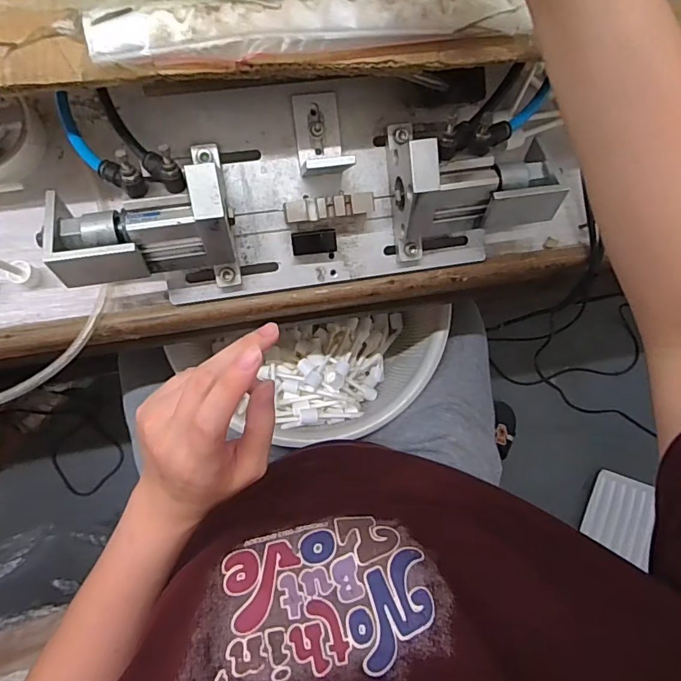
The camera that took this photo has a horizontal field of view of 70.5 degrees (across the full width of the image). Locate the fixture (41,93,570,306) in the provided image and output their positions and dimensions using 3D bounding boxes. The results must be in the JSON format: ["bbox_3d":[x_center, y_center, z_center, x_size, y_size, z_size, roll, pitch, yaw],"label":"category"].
[{"bbox_3d":[-0.015,-0.118,0.384,0.388,0.100,0.132,-9,87,-7],"label":"fixture"}]

